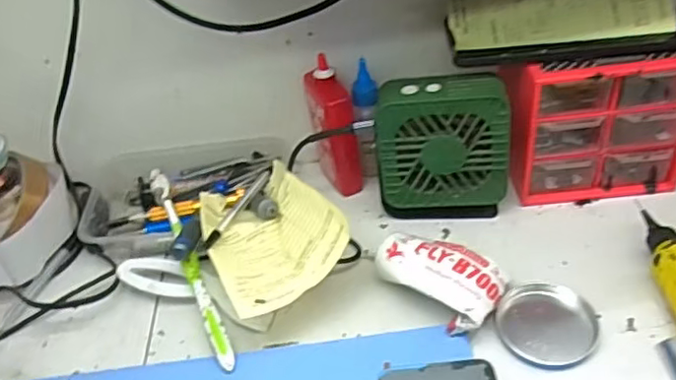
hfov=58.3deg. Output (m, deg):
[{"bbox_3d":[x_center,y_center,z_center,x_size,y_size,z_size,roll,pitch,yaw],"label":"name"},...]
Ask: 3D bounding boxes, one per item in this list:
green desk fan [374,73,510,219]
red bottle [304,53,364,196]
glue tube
[{"bbox_3d":[0.080,-0.030,0.472,0.099,0.111,0.045,0,41,8],"label":"green desk fan"},{"bbox_3d":[-0.003,-0.053,0.505,0.034,0.117,0.046,-10,41,-4],"label":"red bottle"},{"bbox_3d":[0.071,0.063,0.427,0.087,0.032,0.059,22,49,30],"label":"glue tube"}]

